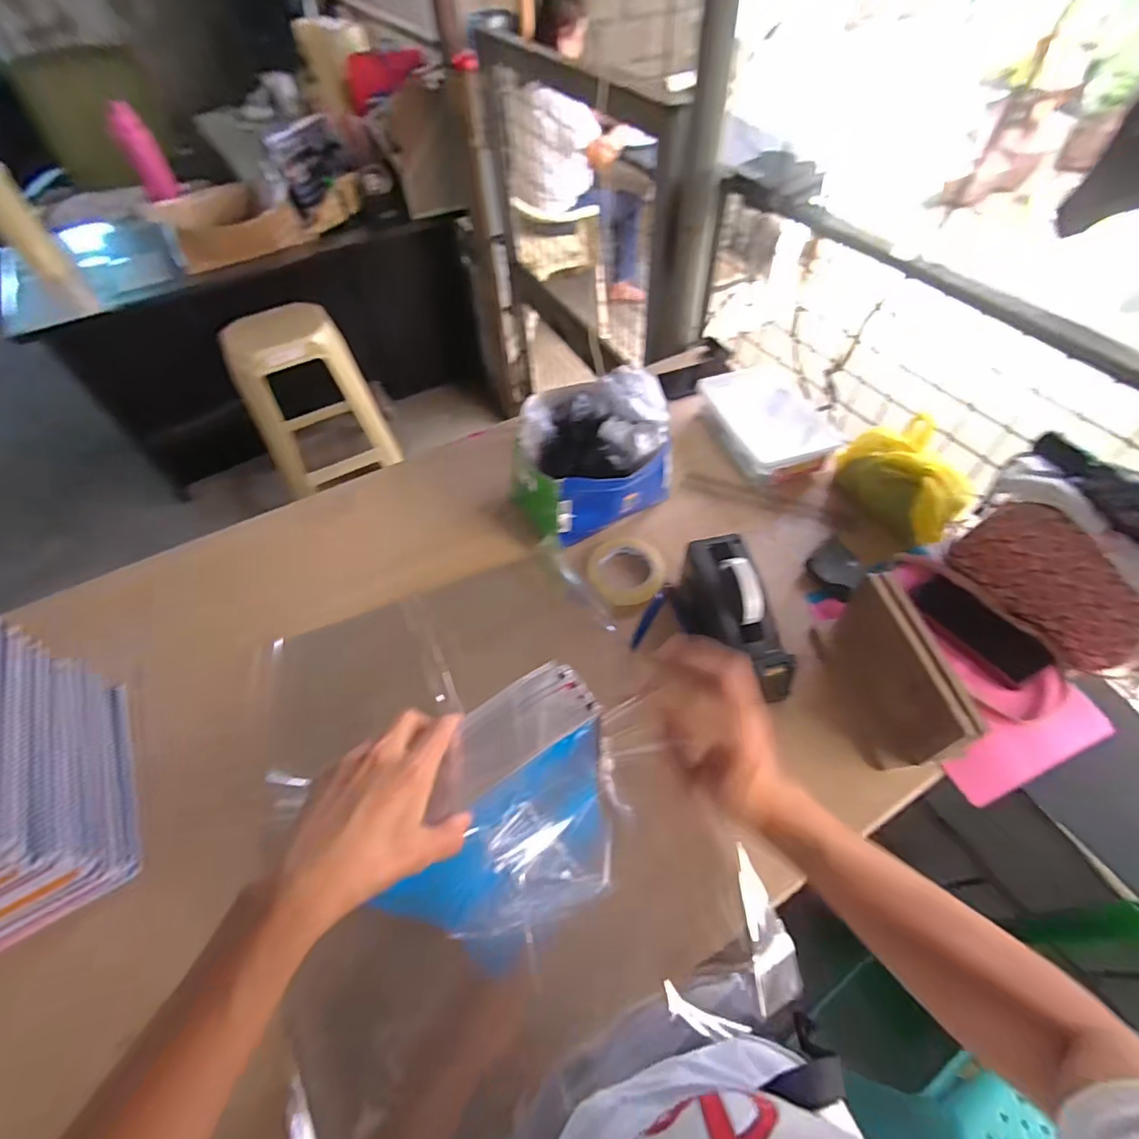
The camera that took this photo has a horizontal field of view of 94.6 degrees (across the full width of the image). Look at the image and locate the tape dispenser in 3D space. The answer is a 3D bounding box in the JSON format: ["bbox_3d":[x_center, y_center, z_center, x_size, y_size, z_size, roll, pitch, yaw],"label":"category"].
[{"bbox_3d":[0.199,0.056,0.648,0.074,0.120,0.209,-9,54,-3],"label":"tape dispenser"}]

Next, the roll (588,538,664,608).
[{"bbox_3d":[0.083,0.002,0.765,0.108,0.023,0.103,-1,54,2],"label":"roll"}]

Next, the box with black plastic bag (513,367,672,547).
[{"bbox_3d":[0.024,-0.175,0.783,0.222,0.170,0.224,-18,55,-10],"label":"box with black plastic bag"}]

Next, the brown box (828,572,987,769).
[{"bbox_3d":[0.359,0.120,0.601,0.029,0.133,0.190,2,53,-16],"label":"brown box"}]

